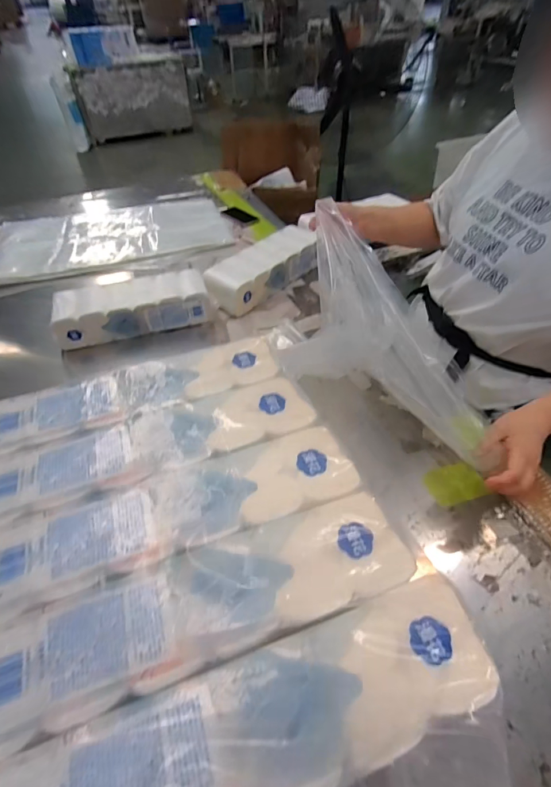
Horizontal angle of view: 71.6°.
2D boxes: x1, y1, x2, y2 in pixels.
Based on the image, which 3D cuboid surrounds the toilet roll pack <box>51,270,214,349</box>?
[{"bbox_3d":[-0.370,-0.225,0.996,0.385,0.100,0.114,-18,50,-13],"label":"toilet roll pack"}]

